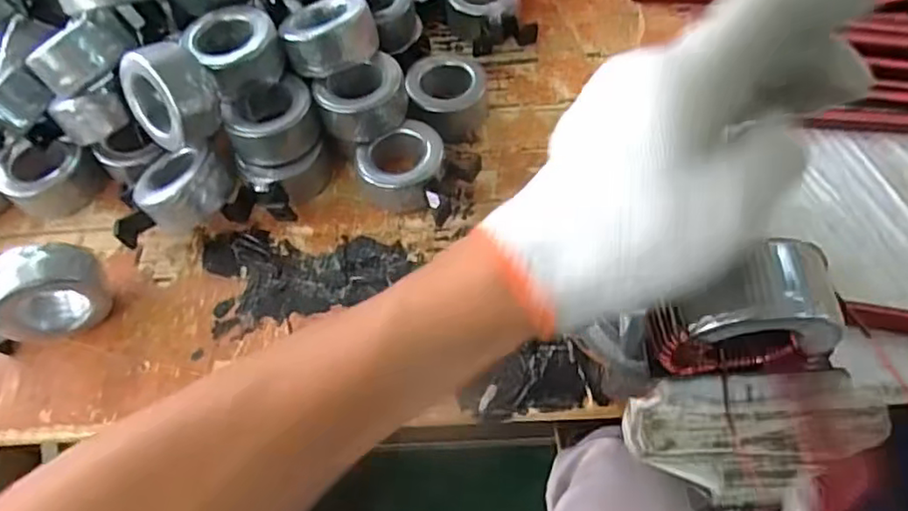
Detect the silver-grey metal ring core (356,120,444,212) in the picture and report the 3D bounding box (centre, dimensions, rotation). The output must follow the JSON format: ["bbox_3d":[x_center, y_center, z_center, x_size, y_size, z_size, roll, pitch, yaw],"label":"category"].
[{"bbox_3d":[-0.039,-0.071,0.489,0.067,0.036,0.066,-2,57,4],"label":"silver-grey metal ring core"}]

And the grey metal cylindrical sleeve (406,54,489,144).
[{"bbox_3d":[-0.006,-0.132,0.523,0.065,0.045,0.067,-2,57,4],"label":"grey metal cylindrical sleeve"}]

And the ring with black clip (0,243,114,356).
[{"bbox_3d":[-0.283,0.034,0.425,0.087,0.069,0.044,-41,63,-20],"label":"ring with black clip"}]

